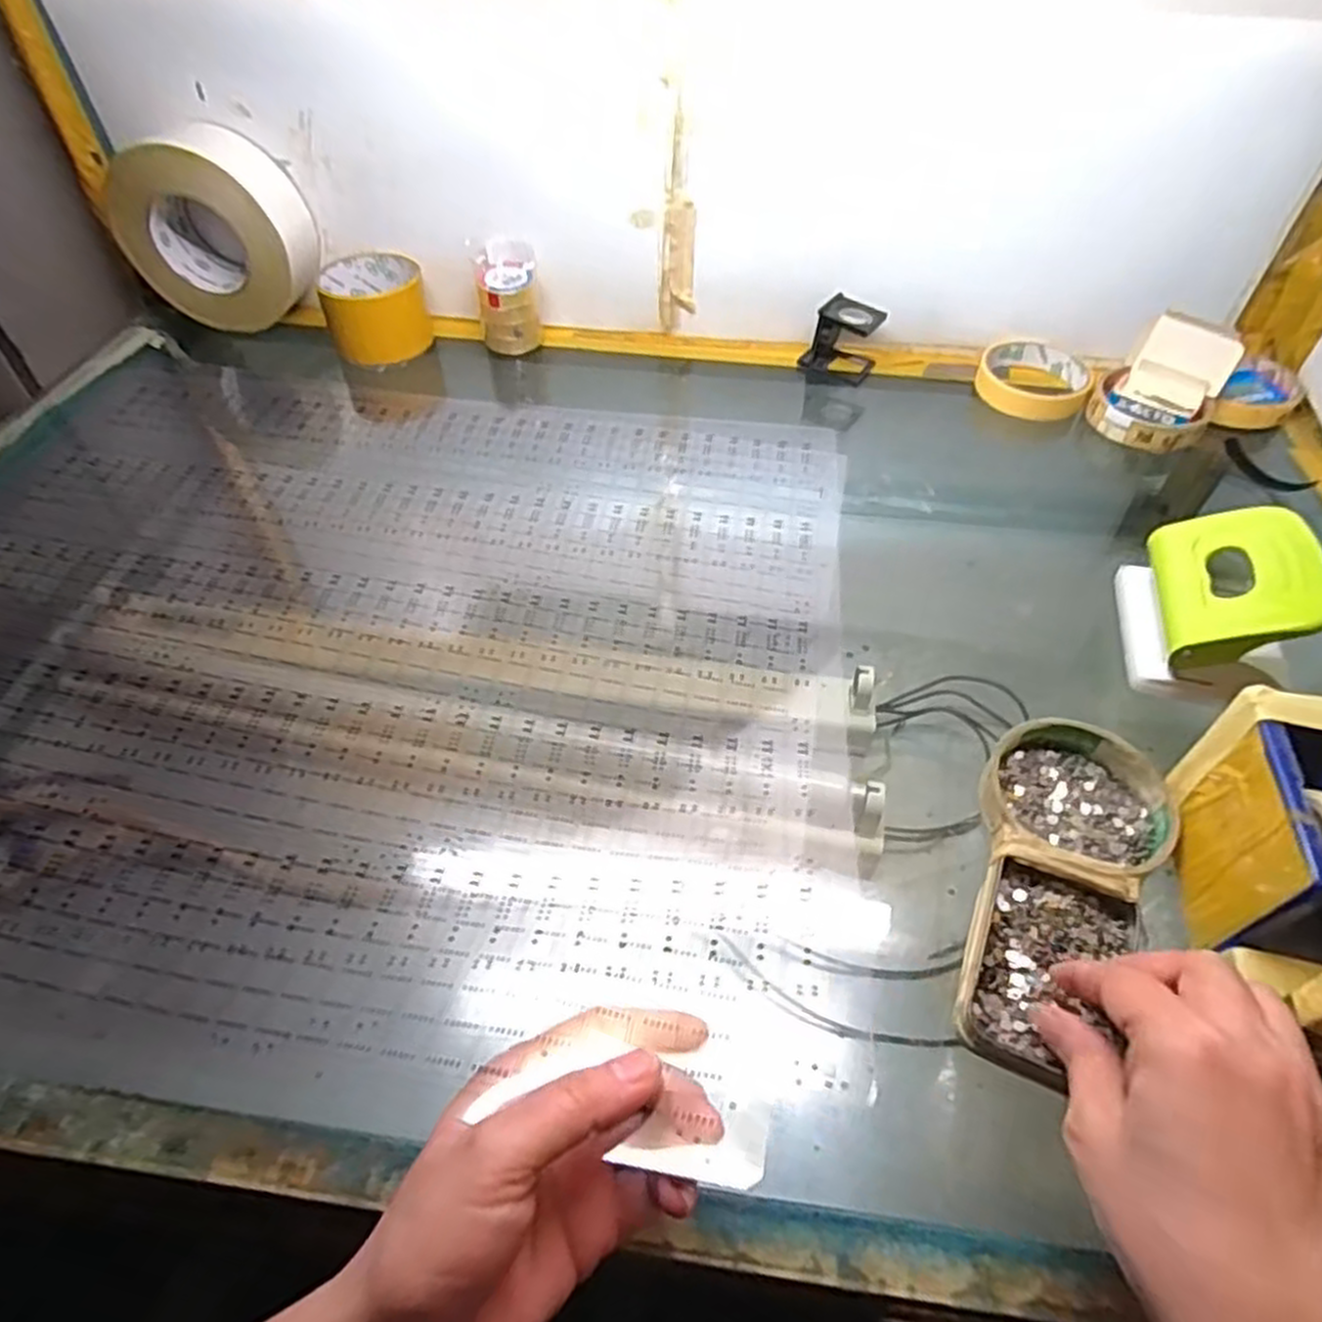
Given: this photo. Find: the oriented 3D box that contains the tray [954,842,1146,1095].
[{"bbox_3d":[0.162,0.126,0.326,0.065,0.020,0.093,24,53,17],"label":"tray"}]

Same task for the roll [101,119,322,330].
[{"bbox_3d":[-0.361,-0.345,0.637,0.147,0.133,0.062,2,49,1],"label":"roll"}]

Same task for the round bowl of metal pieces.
[{"bbox_3d":[0.197,0.068,0.374,0.081,0.020,0.083,0,49,0],"label":"round bowl of metal pieces"}]

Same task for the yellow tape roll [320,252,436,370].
[{"bbox_3d":[-0.232,-0.289,0.648,0.082,0.054,0.087,-15,51,-13],"label":"yellow tape roll"}]

